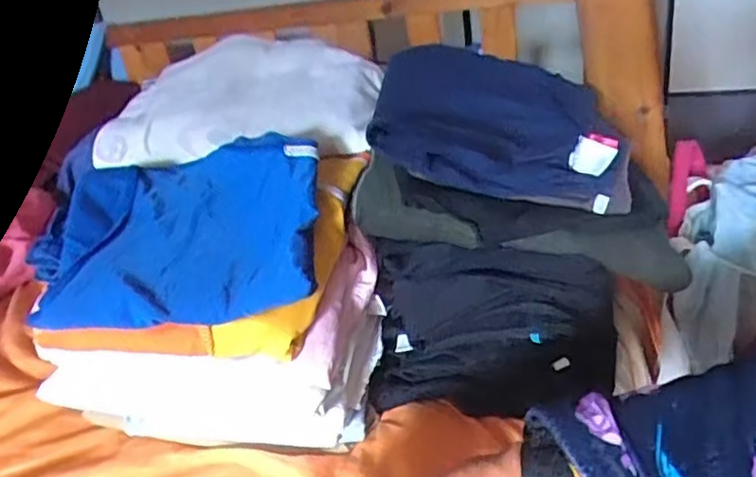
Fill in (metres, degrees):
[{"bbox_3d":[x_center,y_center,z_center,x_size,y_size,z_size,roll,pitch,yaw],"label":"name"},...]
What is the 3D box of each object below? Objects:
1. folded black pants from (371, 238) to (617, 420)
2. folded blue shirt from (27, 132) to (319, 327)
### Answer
[{"bbox_3d":[0.088,0.077,0.518,0.199,0.135,0.052,1,29,18],"label":"folded black pants"},{"bbox_3d":[-0.149,-0.012,0.490,0.206,0.037,0.177,-2,50,1],"label":"folded blue shirt"}]

